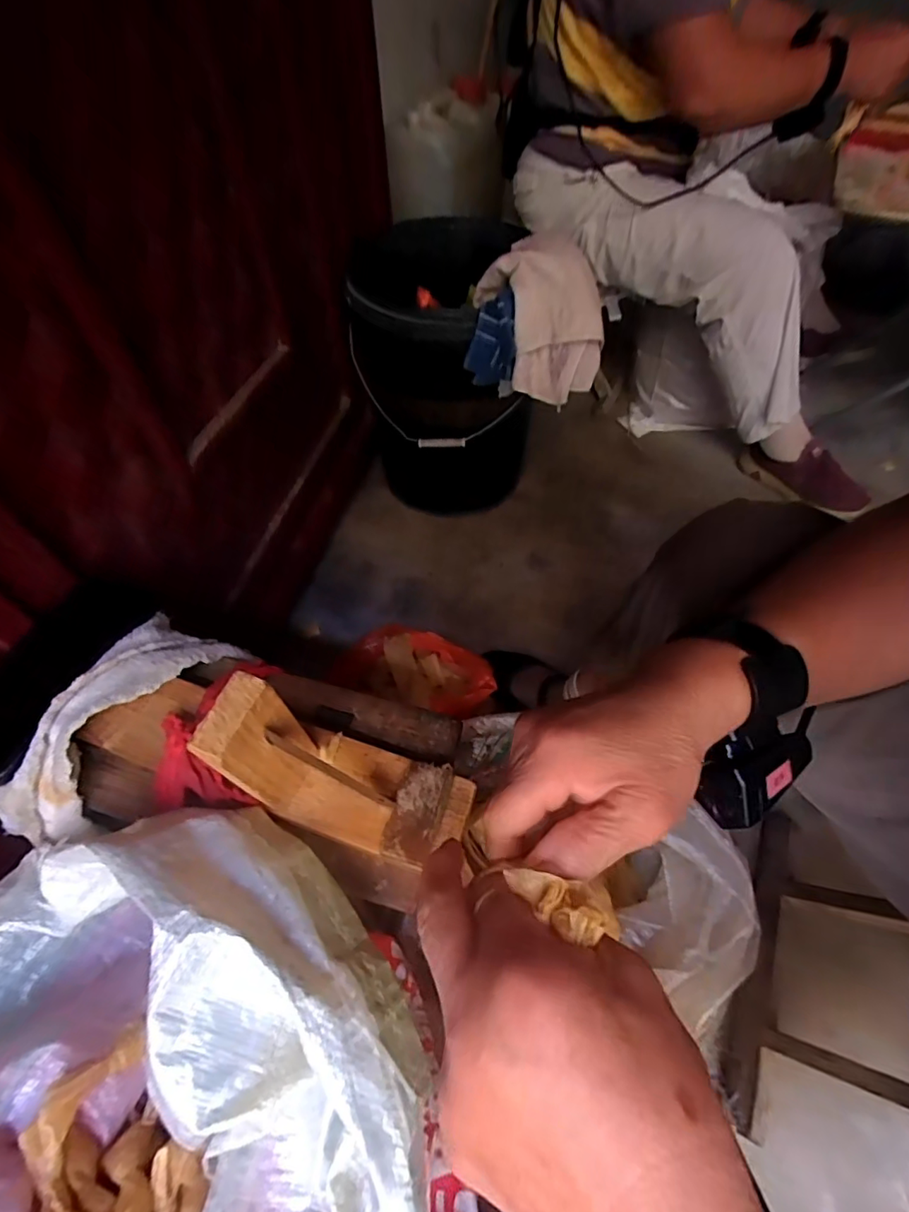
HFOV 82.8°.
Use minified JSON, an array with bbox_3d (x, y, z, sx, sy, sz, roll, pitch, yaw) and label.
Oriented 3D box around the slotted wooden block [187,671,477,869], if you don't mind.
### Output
[{"bbox_3d":[-0.055,0.093,0.287,0.124,0.116,0.056,15,56,10],"label":"slotted wooden block"}]

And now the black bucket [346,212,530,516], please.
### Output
[{"bbox_3d":[-0.006,-0.395,0.927,0.265,0.419,0.289,0,55,0],"label":"black bucket"}]

